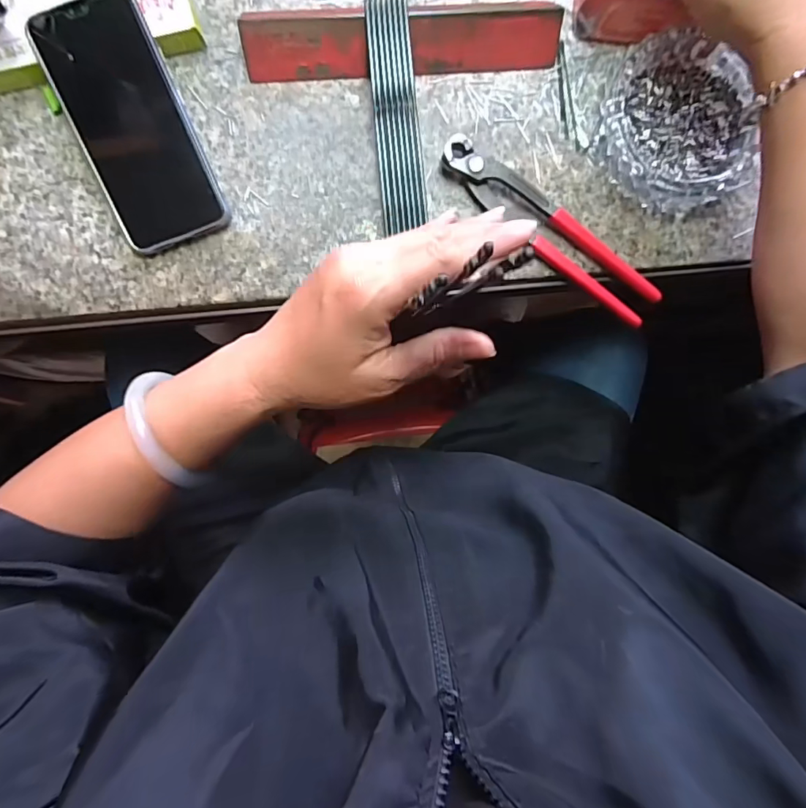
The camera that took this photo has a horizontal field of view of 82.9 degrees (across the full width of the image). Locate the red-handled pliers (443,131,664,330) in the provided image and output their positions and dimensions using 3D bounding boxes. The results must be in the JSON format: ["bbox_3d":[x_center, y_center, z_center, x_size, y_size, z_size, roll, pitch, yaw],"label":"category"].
[{"bbox_3d":[0.112,-0.132,0.353,0.197,0.026,0.036,36,92,-9],"label":"red-handled pliers"}]

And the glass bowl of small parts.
[{"bbox_3d":[0.207,-0.213,0.346,0.120,0.029,0.120,0,92,-5],"label":"glass bowl of small parts"}]

